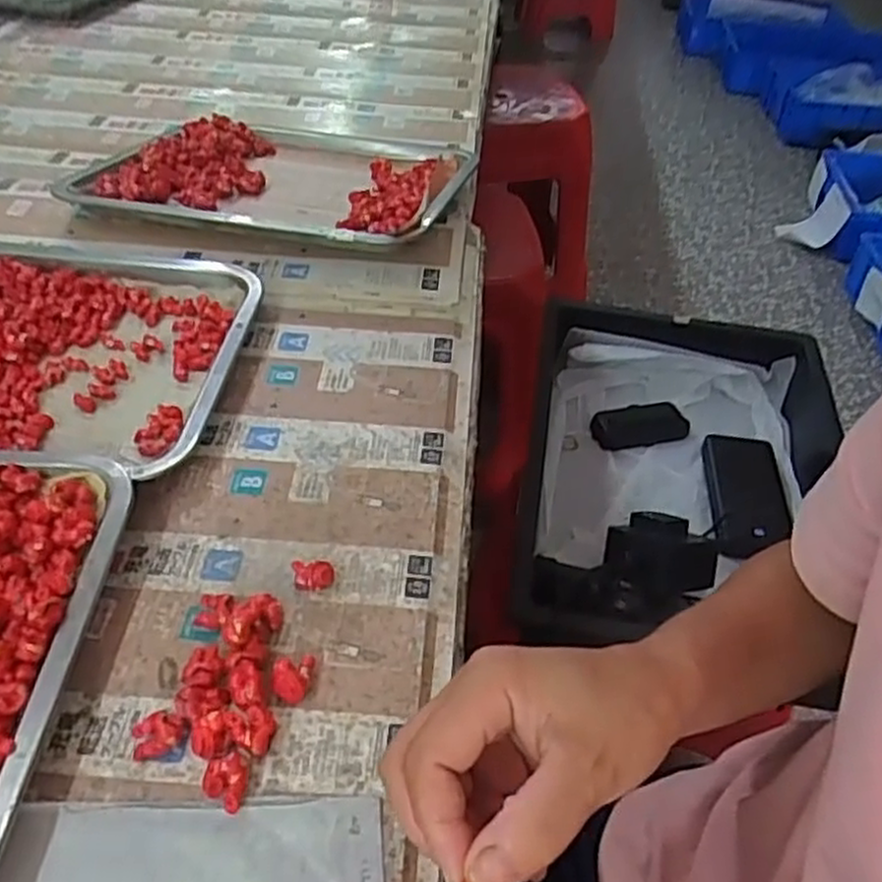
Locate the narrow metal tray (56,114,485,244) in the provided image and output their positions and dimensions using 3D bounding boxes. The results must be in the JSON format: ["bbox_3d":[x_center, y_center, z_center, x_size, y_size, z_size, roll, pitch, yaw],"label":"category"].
[{"bbox_3d":[-0.134,-0.235,0.705,0.291,0.033,0.269,12,37,10],"label":"narrow metal tray"}]

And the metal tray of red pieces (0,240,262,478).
[{"bbox_3d":[-0.301,-0.074,0.522,0.327,0.034,0.212,6,46,2],"label":"metal tray of red pieces"}]

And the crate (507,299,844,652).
[{"bbox_3d":[0.246,0.045,0.781,0.314,0.099,0.437,9,44,5],"label":"crate"}]

